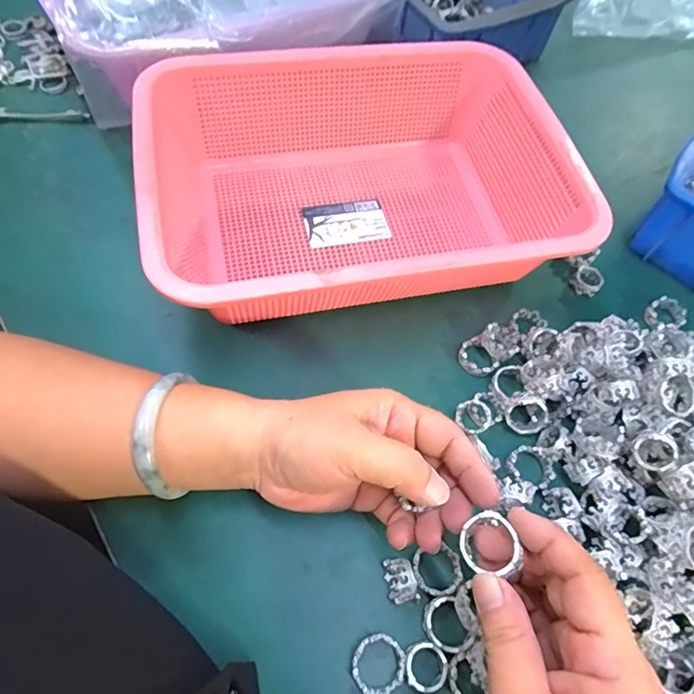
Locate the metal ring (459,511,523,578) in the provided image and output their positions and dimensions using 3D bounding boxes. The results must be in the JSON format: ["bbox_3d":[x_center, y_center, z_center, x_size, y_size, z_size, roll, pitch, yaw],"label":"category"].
[{"bbox_3d":[0.067,0.093,0.223,0.026,0.013,0.025,-14,57,23],"label":"metal ring"}]

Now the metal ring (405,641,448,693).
[{"bbox_3d":[0.042,0.168,0.253,0.022,0.007,0.022,3,62,-5],"label":"metal ring"}]

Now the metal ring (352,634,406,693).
[{"bbox_3d":[0.016,0.169,0.255,0.028,0.010,0.030,3,69,-7],"label":"metal ring"}]

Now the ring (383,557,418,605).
[{"bbox_3d":[0.030,0.131,0.271,0.014,0.019,0.022,-9,64,-8],"label":"ring"}]

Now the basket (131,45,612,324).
[{"bbox_3d":[0.009,-0.122,0.364,0.294,0.081,0.213,-11,64,-10],"label":"basket"}]

